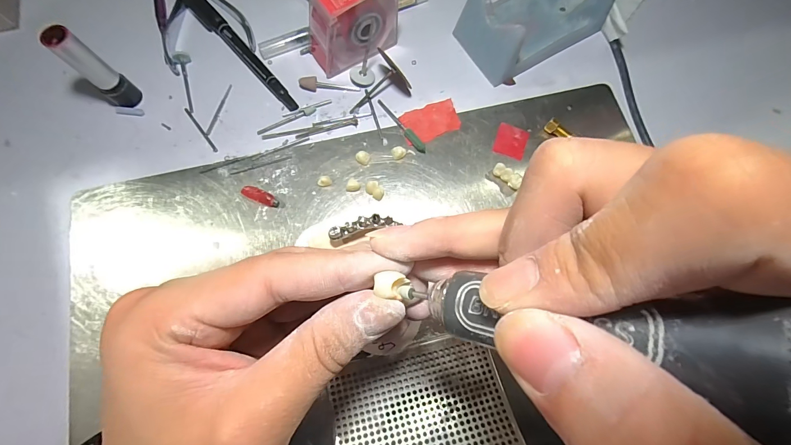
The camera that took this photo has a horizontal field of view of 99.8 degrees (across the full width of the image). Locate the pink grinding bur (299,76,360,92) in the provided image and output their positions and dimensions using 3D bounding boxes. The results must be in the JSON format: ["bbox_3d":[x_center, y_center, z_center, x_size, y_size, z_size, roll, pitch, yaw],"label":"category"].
[{"bbox_3d":[-0.050,-0.105,0.253,0.044,0.007,0.009,-1,75,-1],"label":"pink grinding bur"}]

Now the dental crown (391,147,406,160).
[{"bbox_3d":[0.002,-0.050,0.237,0.011,0.006,0.009,-31,80,-7],"label":"dental crown"}]

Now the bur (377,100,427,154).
[{"bbox_3d":[0.004,-0.072,0.245,0.006,0.005,0.054,-37,79,-9],"label":"bur"}]

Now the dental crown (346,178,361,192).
[{"bbox_3d":[-0.029,-0.026,0.231,0.009,0.008,0.008,-11,76,-4],"label":"dental crown"}]

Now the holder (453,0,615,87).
[{"bbox_3d":[0.105,-0.160,0.249,0.104,0.039,0.061,-31,78,-8],"label":"holder"}]

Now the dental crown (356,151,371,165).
[{"bbox_3d":[-0.023,-0.046,0.236,0.010,0.006,0.008,21,76,5],"label":"dental crown"}]

